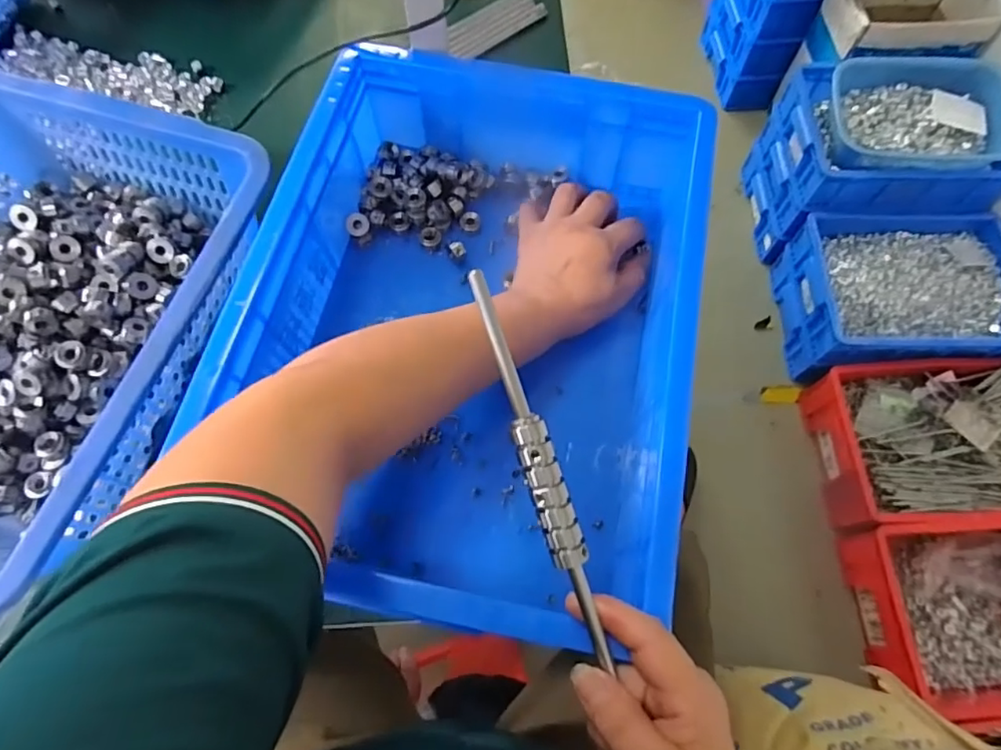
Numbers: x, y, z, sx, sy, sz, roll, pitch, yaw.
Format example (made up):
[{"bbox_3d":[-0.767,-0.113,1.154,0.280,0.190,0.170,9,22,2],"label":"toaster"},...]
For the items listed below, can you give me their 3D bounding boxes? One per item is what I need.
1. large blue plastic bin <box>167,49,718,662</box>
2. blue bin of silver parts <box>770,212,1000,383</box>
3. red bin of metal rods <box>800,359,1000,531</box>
[{"bbox_3d":[-0.017,-0.055,0.440,0.297,0.117,0.394,11,68,3],"label":"large blue plastic bin"},{"bbox_3d":[0.860,-0.166,1.247,0.450,0.171,0.334,-2,68,-2],"label":"blue bin of silver parts"},{"bbox_3d":[0.885,0.129,1.127,0.470,0.168,0.317,-1,68,-2],"label":"red bin of metal rods"}]

